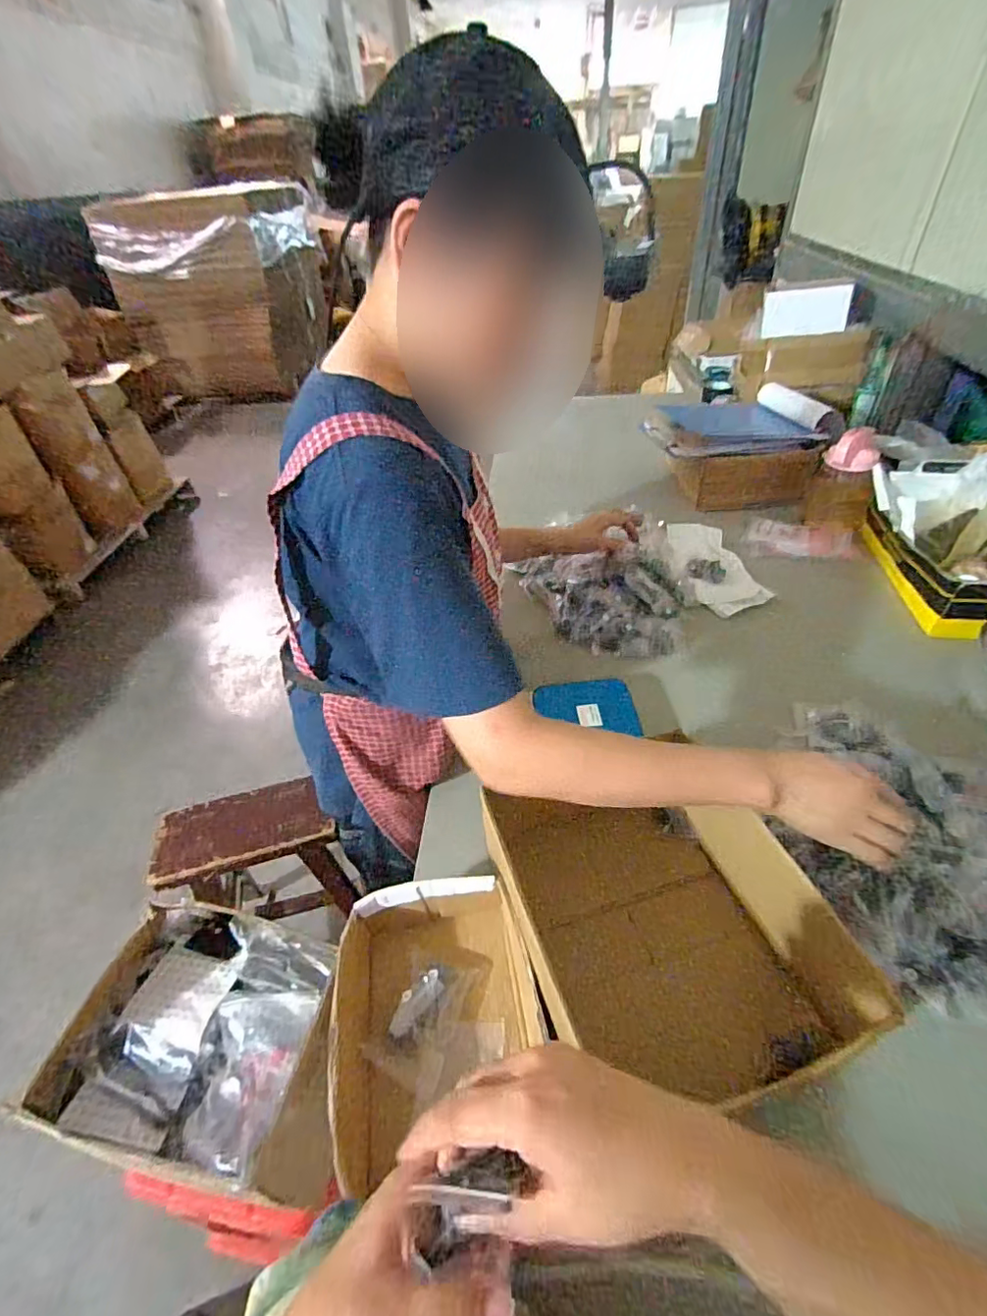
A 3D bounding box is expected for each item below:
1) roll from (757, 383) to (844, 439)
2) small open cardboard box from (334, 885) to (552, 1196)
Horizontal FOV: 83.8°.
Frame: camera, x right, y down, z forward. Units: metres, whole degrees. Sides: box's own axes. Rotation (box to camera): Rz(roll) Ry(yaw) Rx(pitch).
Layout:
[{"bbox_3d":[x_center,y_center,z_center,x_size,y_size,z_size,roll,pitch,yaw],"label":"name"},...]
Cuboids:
[{"bbox_3d":[0.689,-0.557,1.235,0.053,0.062,0.239,-13,43,-7],"label":"roll"},{"bbox_3d":[-0.053,0.322,0.517,0.182,0.065,0.208,-11,43,-6],"label":"small open cardboard box"}]

